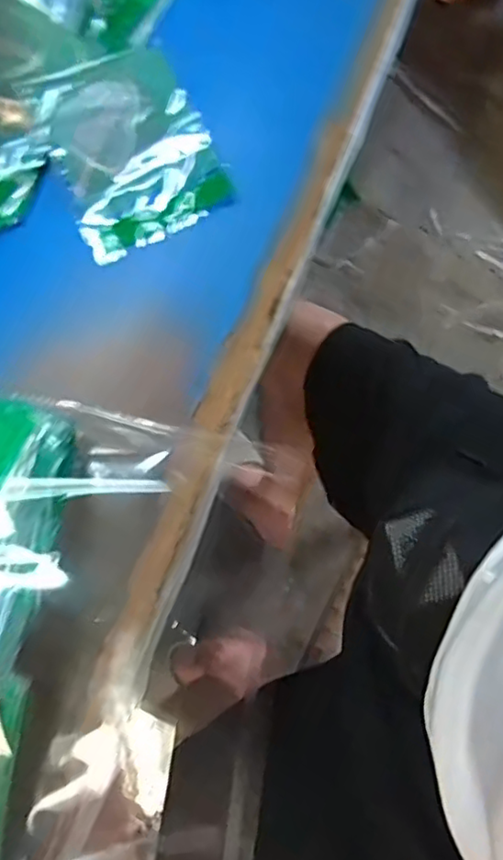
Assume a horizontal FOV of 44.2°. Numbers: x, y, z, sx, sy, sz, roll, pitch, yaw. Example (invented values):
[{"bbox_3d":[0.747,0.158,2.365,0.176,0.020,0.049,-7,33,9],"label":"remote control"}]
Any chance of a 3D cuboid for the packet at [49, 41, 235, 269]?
[{"bbox_3d":[-0.086,-0.200,0.443,0.108,0.022,0.138,-26,77,-6],"label":"packet"}]

